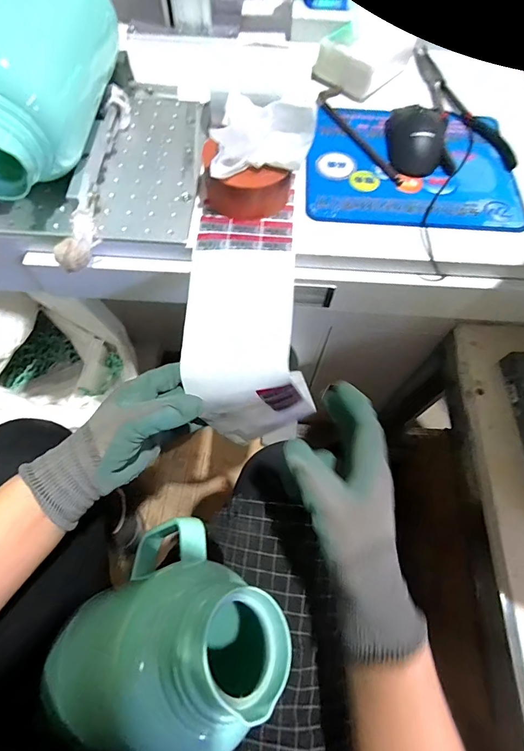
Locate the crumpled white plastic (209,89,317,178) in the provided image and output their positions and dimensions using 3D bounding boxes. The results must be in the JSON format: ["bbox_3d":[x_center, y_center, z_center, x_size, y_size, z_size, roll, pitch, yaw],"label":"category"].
[{"bbox_3d":[-0.002,-0.255,0.391,0.102,0.051,0.082,-3,66,-3],"label":"crumpled white plastic"}]

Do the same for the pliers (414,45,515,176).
[{"bbox_3d":[0.275,-0.380,0.529,0.094,0.012,0.271,0,66,-1],"label":"pliers"}]

